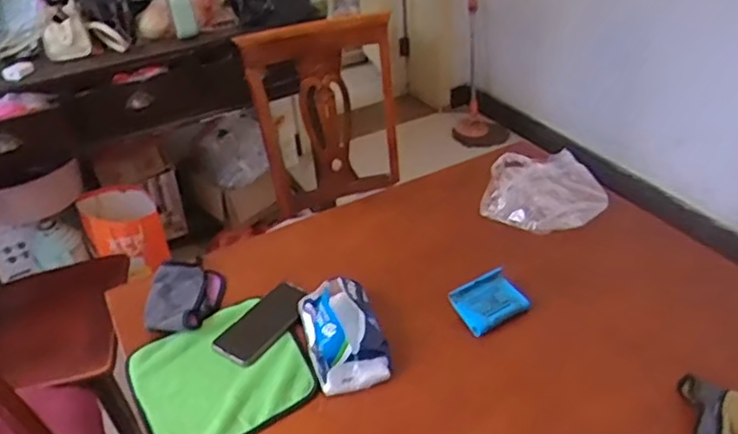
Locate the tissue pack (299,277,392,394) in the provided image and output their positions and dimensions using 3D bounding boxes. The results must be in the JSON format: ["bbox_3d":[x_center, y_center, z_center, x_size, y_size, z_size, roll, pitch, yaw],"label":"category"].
[{"bbox_3d":[-0.035,0.155,0.885,0.100,0.059,0.167,-13,36,-11],"label":"tissue pack"}]

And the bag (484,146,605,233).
[{"bbox_3d":[0.321,-0.065,1.165,0.206,0.035,0.265,6,37,15],"label":"bag"}]

